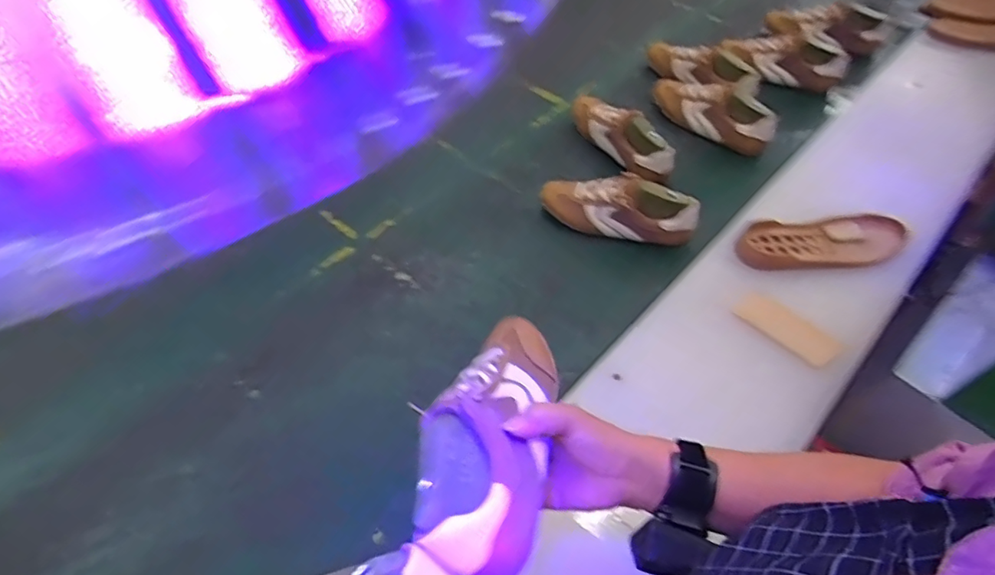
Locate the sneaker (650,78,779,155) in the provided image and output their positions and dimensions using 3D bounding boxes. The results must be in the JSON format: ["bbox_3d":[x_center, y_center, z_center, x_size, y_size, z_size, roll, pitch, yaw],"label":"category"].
[{"bbox_3d":[0.408,-0.344,1.049,0.089,0.088,0.243,-33,60,-21],"label":"sneaker"}]

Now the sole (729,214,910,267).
[{"bbox_3d":[0.481,-0.068,0.809,0.269,0.026,0.078,-6,54,-3],"label":"sole"}]

